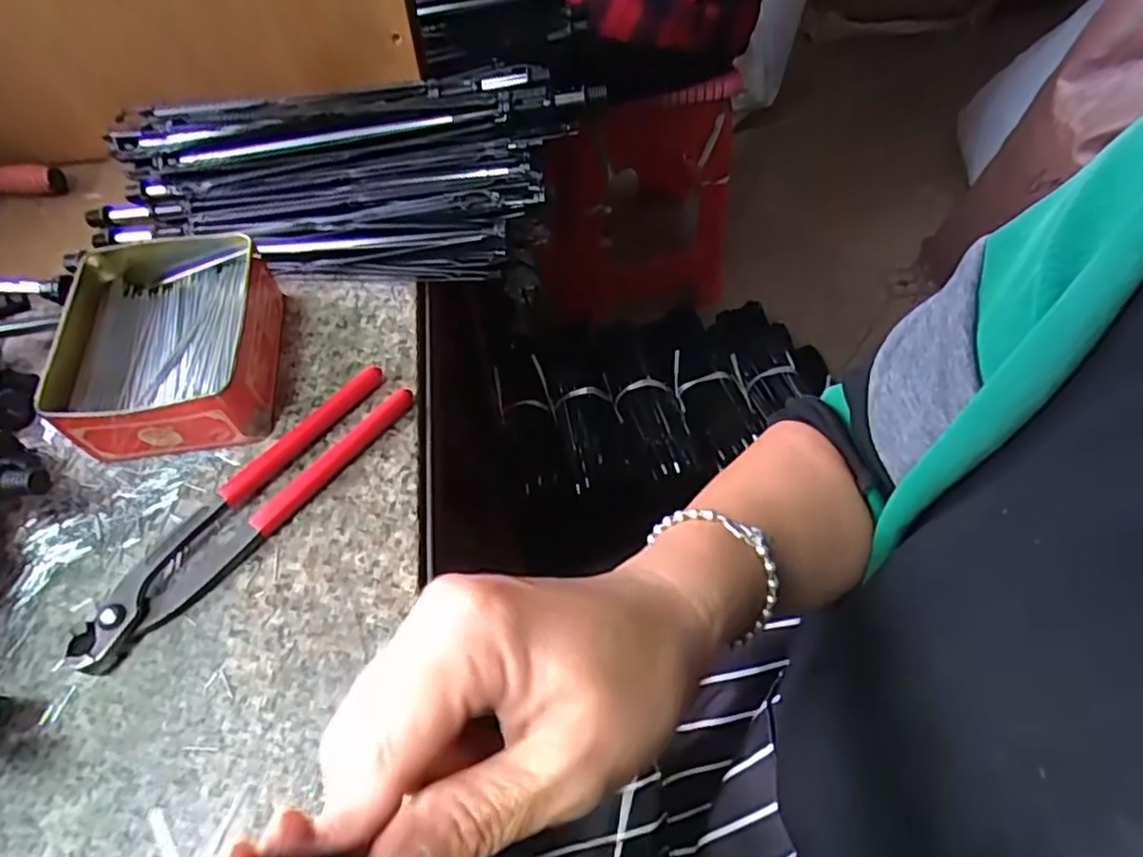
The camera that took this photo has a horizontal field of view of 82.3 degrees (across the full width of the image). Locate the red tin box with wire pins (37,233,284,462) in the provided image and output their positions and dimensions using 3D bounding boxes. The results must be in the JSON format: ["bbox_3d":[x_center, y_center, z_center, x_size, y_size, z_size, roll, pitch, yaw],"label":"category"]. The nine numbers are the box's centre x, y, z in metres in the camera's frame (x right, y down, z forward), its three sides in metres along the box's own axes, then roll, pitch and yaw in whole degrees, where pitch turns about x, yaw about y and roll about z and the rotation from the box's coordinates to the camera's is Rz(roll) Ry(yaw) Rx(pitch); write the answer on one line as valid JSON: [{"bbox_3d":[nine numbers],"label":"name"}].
[{"bbox_3d":[-0.229,-0.044,0.368,0.109,0.051,0.120,-8,58,-4],"label":"red tin box with wire pins"}]

